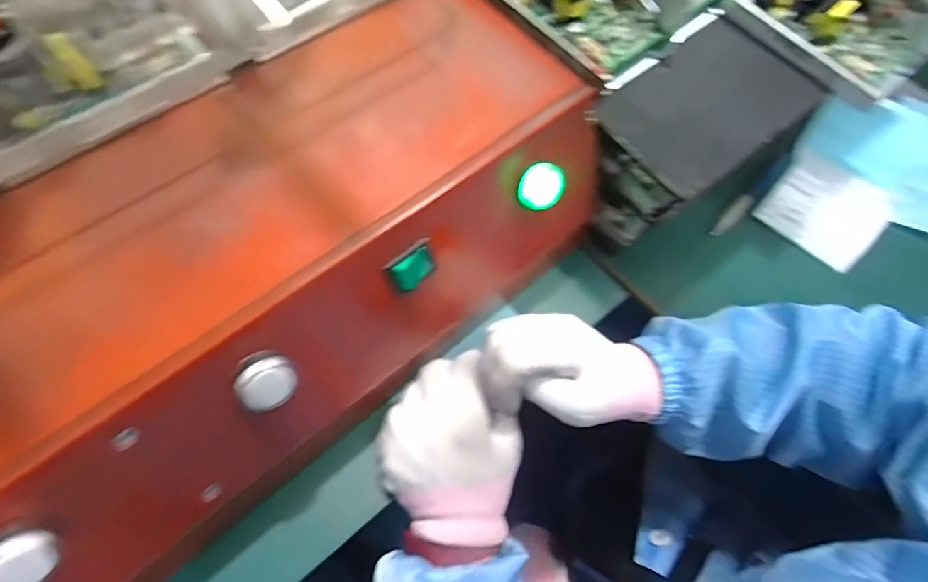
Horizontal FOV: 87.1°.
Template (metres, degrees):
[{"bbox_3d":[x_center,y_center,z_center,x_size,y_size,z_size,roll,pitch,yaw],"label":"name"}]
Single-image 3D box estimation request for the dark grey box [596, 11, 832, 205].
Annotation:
[{"bbox_3d":[0.173,-0.134,0.345,0.152,0.016,0.094,-36,73,-17],"label":"dark grey box"}]

